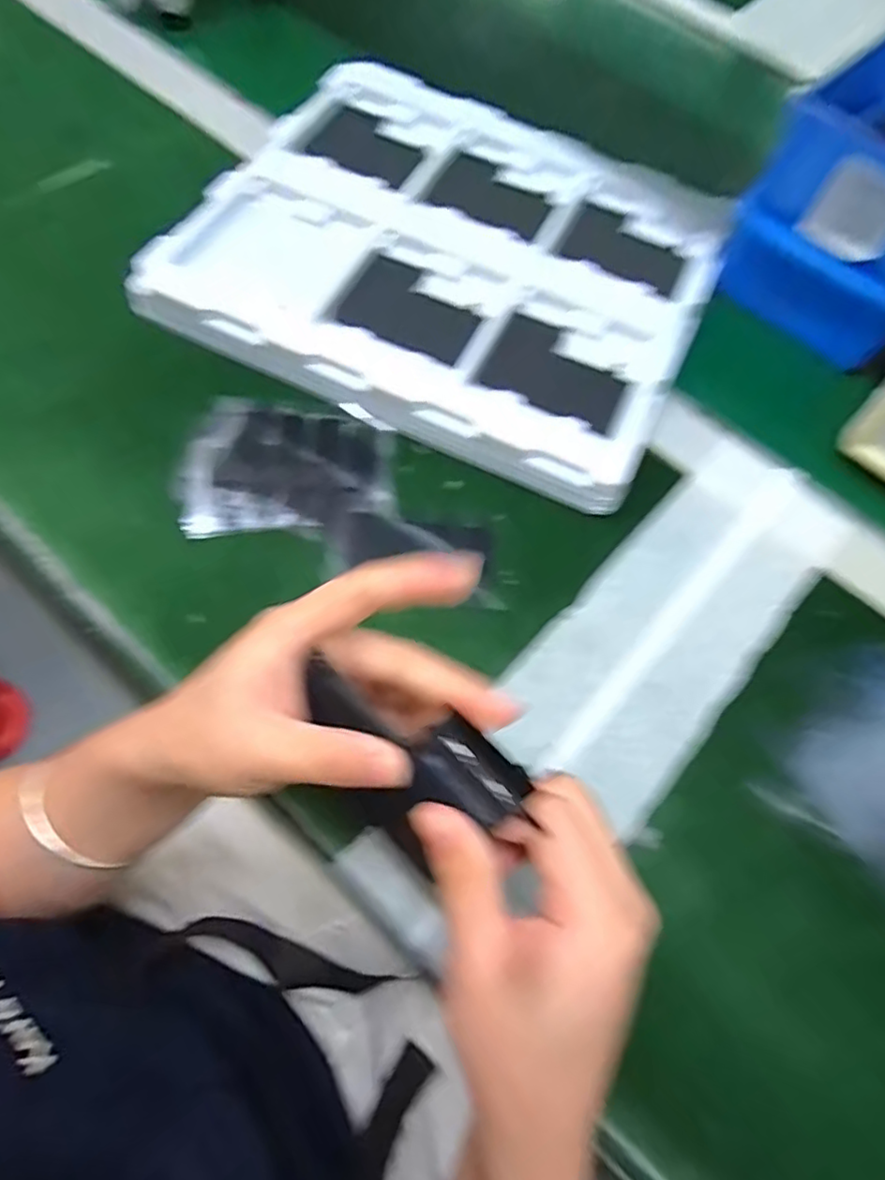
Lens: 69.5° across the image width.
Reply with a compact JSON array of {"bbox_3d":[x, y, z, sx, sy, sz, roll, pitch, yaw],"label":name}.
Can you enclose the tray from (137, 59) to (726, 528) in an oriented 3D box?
[{"bbox_3d":[0.008,-0.222,0.434,0.322,0.035,0.285,25,66,6],"label":"tray"}]

